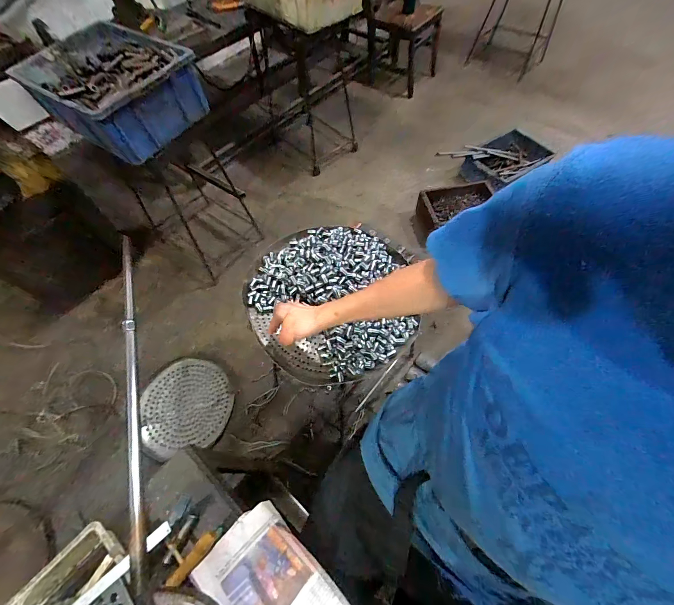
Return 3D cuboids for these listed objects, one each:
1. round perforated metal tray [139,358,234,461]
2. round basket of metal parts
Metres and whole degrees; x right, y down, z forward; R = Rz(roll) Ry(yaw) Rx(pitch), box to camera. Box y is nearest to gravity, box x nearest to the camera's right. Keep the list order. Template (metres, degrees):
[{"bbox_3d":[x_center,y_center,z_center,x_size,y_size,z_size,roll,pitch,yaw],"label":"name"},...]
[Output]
[{"bbox_3d":[-0.615,0.416,1.275,0.346,0.038,0.351,-1,61,1],"label":"round perforated metal tray"},{"bbox_3d":[-0.019,-0.021,0.699,0.361,0.071,0.385,-1,61,1],"label":"round basket of metal parts"}]

